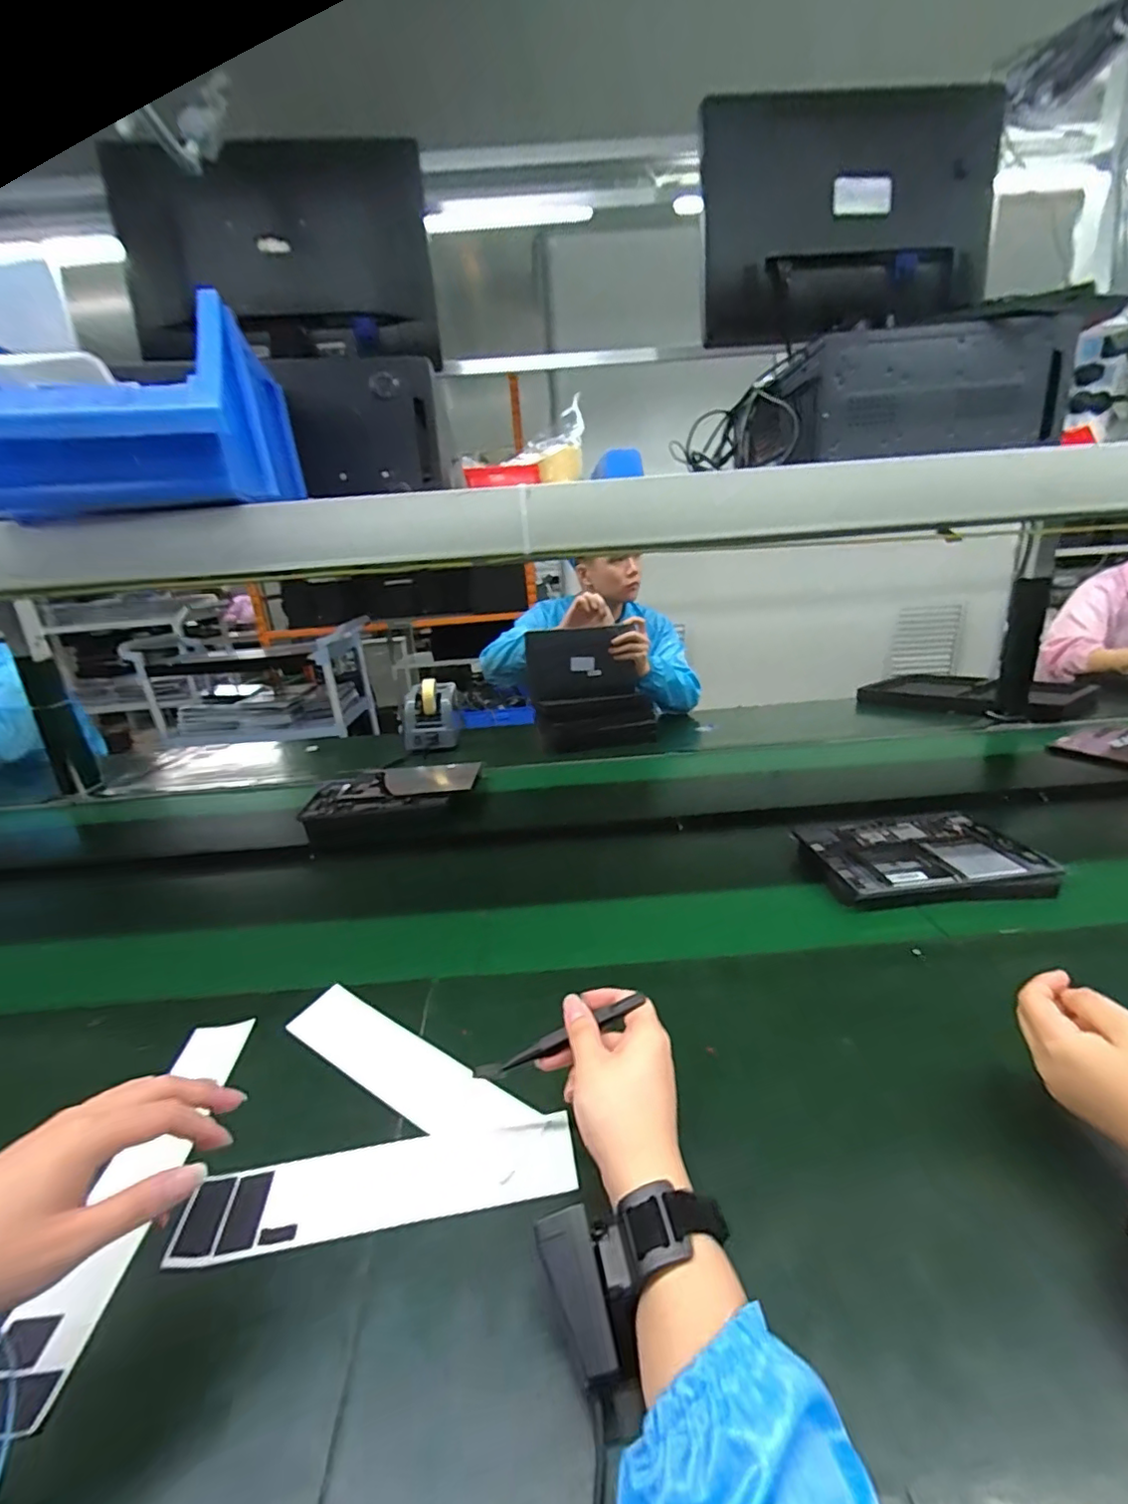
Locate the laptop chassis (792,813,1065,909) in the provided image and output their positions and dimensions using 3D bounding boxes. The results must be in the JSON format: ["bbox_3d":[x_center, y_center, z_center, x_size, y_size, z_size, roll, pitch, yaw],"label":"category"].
[{"bbox_3d":[0.450,0.138,0.731,0.265,0.027,0.177,-6,19,-4],"label":"laptop chassis"}]

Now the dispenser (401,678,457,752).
[{"bbox_3d":[-0.328,-0.094,1.395,0.128,0.145,0.146,-6,19,-6],"label":"dispenser"}]

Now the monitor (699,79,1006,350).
[{"bbox_3d":[0.407,-0.757,0.822,0.403,0.244,0.124,-2,19,7],"label":"monitor"}]

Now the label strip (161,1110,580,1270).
[{"bbox_3d":[-0.126,0.307,0.407,0.264,0.006,0.059,-7,19,-7],"label":"label strip"}]

